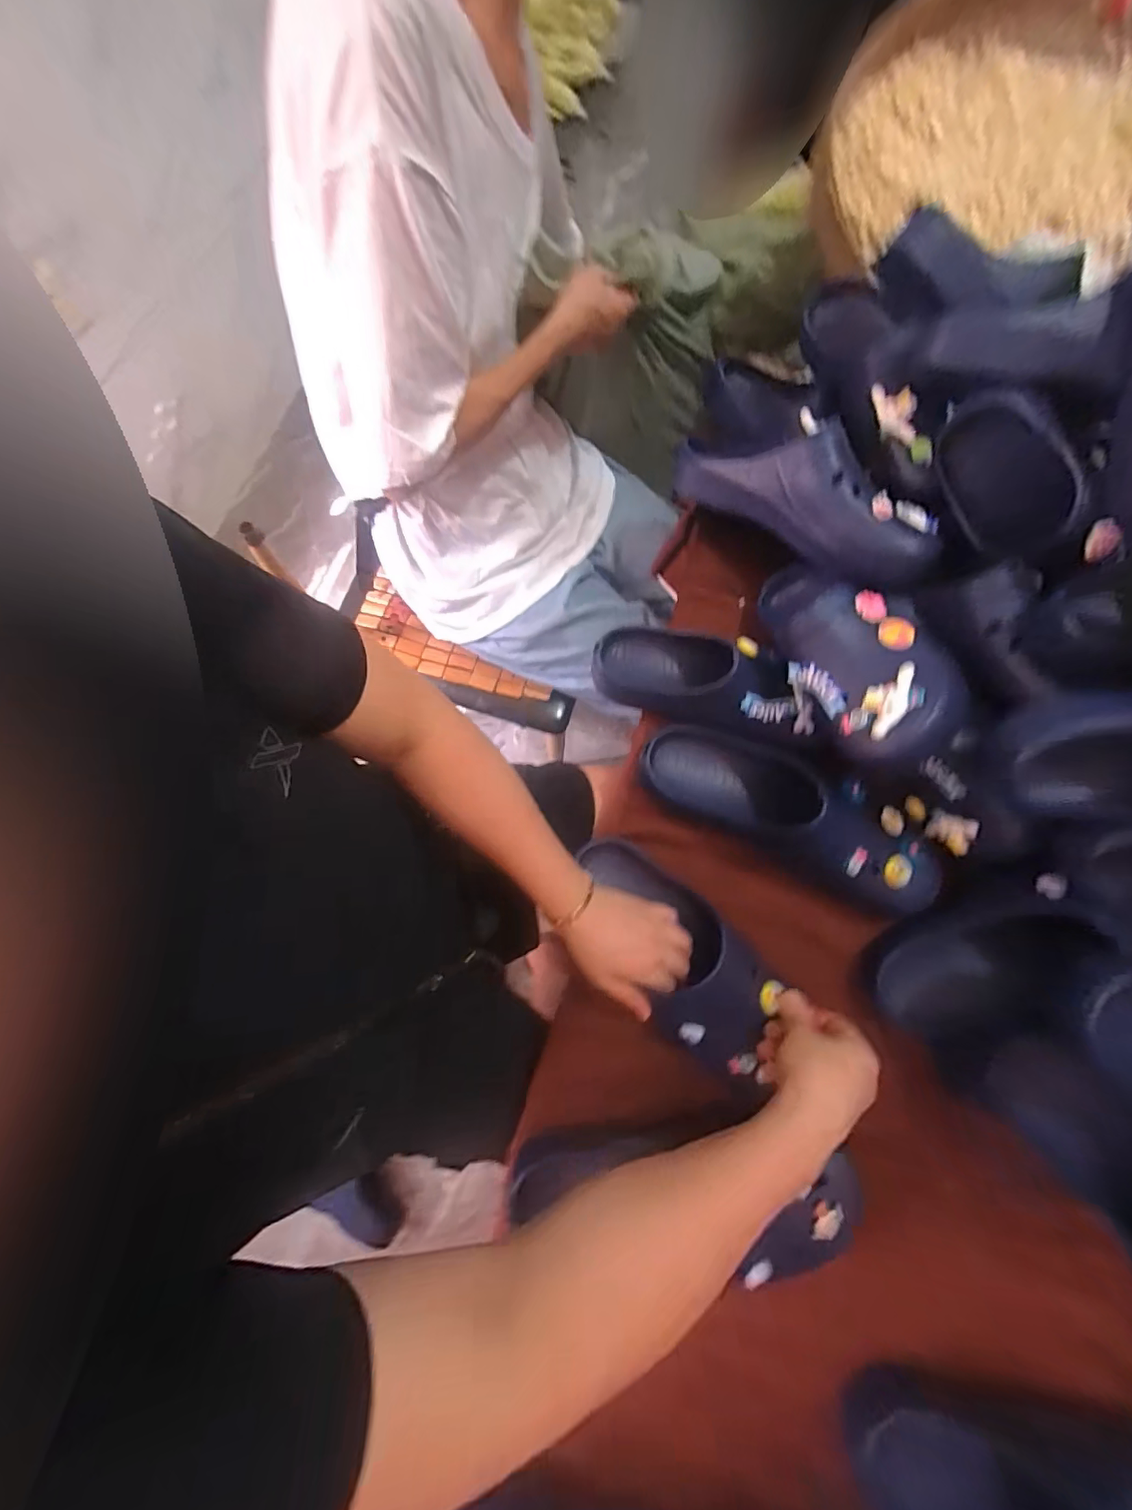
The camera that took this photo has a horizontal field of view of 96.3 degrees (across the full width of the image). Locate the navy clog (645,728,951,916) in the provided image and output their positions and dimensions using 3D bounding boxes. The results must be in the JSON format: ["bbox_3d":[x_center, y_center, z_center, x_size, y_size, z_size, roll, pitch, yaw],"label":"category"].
[{"bbox_3d":[0.225,0.054,0.522,0.305,0.088,0.112,26,75,7],"label":"navy clog"}]

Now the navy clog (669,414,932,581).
[{"bbox_3d":[0.261,-0.296,0.559,0.305,0.122,0.086,41,78,11],"label":"navy clog"}]

